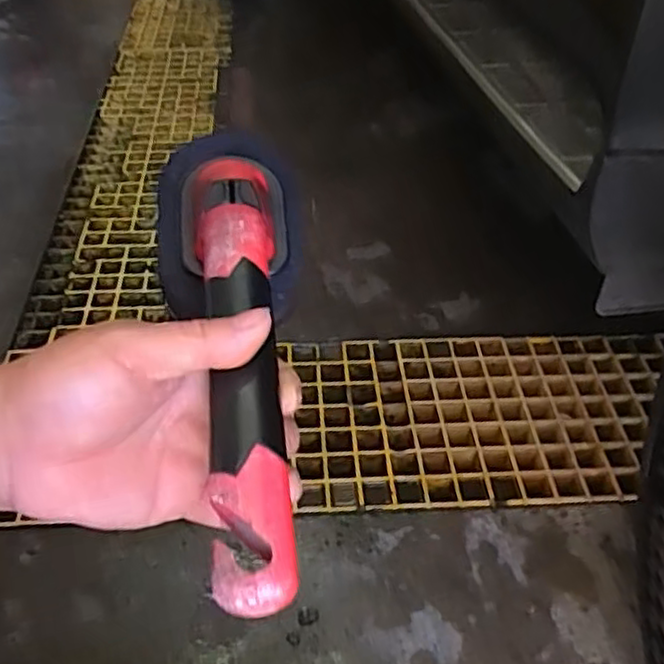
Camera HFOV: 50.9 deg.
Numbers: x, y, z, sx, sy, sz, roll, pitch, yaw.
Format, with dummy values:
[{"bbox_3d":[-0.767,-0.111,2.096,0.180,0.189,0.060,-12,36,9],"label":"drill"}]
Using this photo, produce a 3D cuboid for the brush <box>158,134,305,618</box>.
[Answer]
[{"bbox_3d":[-0.046,-0.002,0.334,0.077,0.050,0.280,-5,45,-8],"label":"brush"}]

